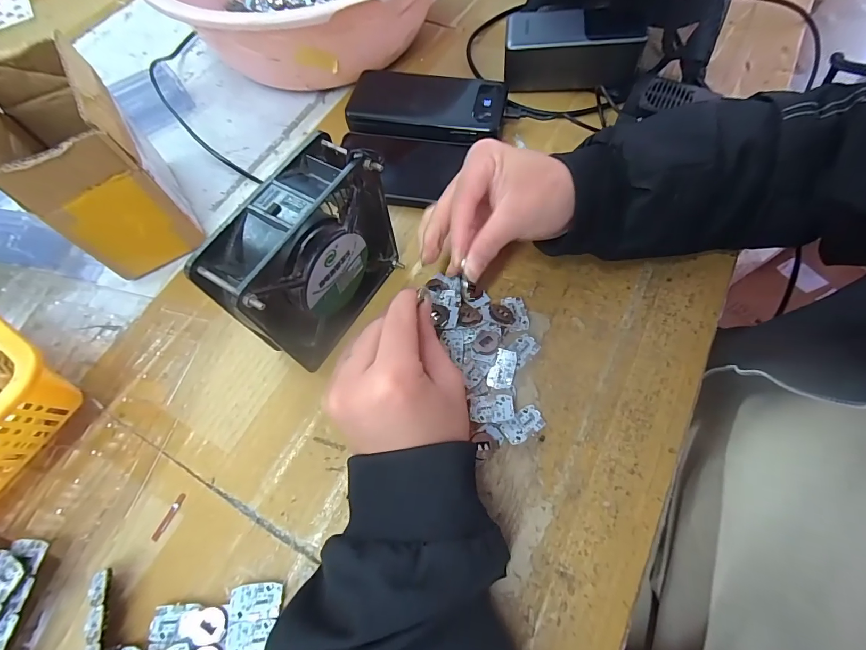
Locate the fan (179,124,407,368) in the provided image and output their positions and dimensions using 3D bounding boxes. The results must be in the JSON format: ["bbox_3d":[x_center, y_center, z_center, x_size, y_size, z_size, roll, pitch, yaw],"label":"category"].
[{"bbox_3d":[-0.075,-0.040,0.260,0.045,0.124,0.123,28,70,14],"label":"fan"}]

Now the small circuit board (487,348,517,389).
[{"bbox_3d":[0.050,0.032,0.277,0.017,0.004,0.028,15,90,10],"label":"small circuit board"}]

